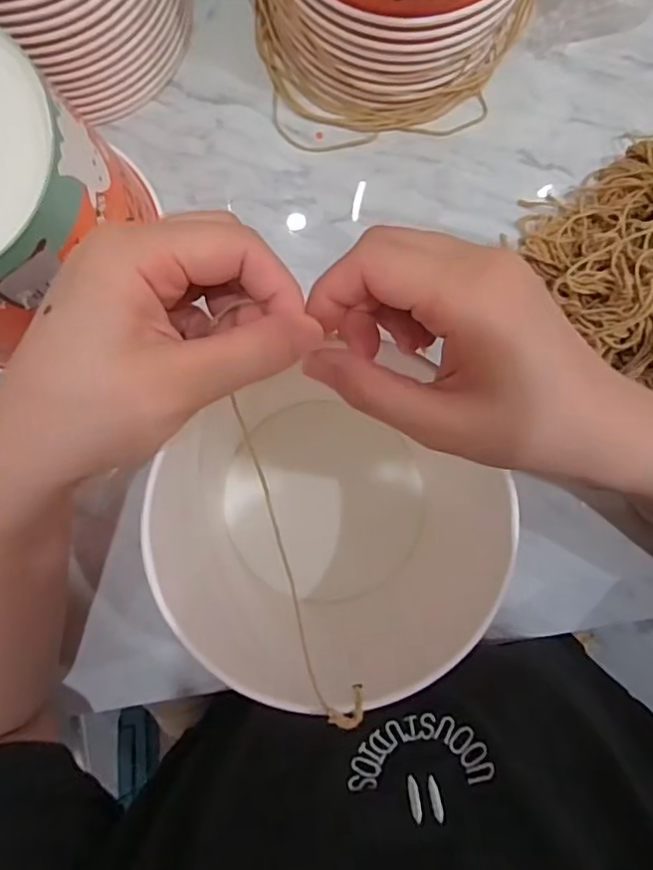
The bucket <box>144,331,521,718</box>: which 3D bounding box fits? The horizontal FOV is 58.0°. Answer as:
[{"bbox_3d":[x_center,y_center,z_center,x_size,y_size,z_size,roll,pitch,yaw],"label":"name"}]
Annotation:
[{"bbox_3d":[0.003,0.049,0.323,0.159,0.129,0.156,0,88,-1],"label":"bucket"}]

